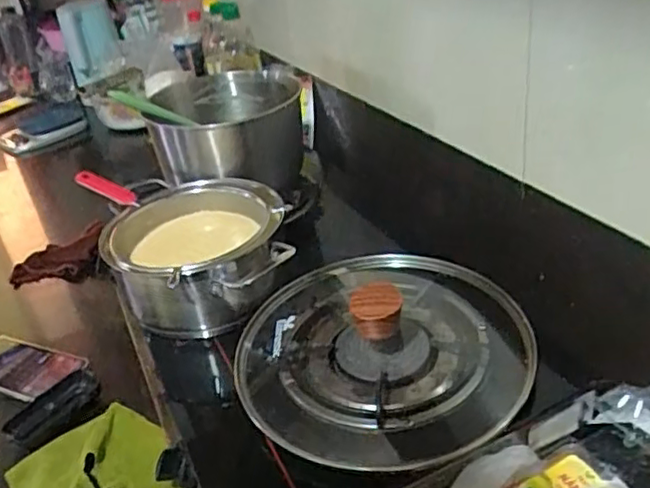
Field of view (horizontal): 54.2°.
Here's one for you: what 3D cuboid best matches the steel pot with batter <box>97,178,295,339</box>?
[{"bbox_3d":[-0.144,0.018,0.749,0.204,0.096,0.234,-12,32,-6],"label":"steel pot with batter"}]

